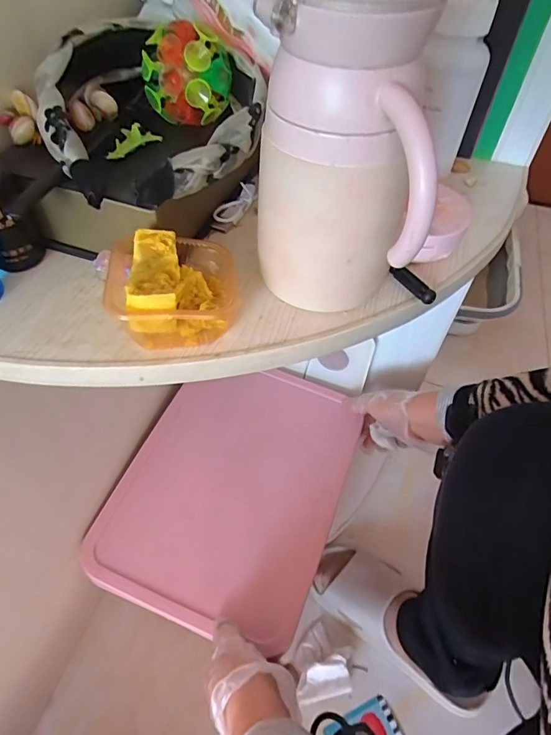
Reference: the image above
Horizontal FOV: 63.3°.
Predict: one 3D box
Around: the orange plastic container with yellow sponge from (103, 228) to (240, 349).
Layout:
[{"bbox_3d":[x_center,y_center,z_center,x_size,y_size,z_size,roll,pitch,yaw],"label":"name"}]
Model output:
[{"bbox_3d":[-0.057,-0.045,0.257,0.069,0.040,0.074,-4,52,-7],"label":"orange plastic container with yellow sponge"}]

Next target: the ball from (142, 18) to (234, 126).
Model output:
[{"bbox_3d":[-0.058,-0.193,0.294,0.055,0.049,0.048,-3,51,-6],"label":"ball"}]

